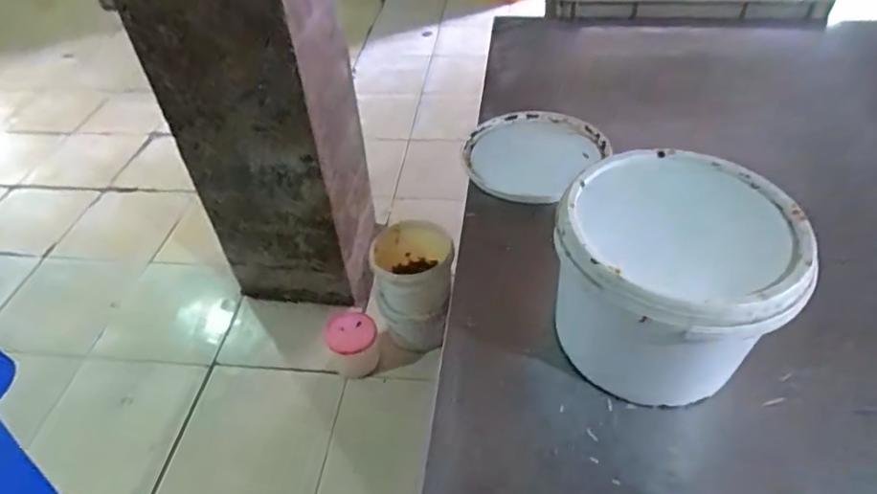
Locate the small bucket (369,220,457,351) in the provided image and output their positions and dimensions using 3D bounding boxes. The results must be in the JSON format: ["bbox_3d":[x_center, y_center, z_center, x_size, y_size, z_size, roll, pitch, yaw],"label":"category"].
[{"bbox_3d":[-0.069,0.133,1.589,0.218,0.341,0.233,-2,44,1],"label":"small bucket"}]

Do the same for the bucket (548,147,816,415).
[{"bbox_3d":[0.227,0.041,0.568,0.205,0.175,0.207,-2,44,1],"label":"bucket"}]

